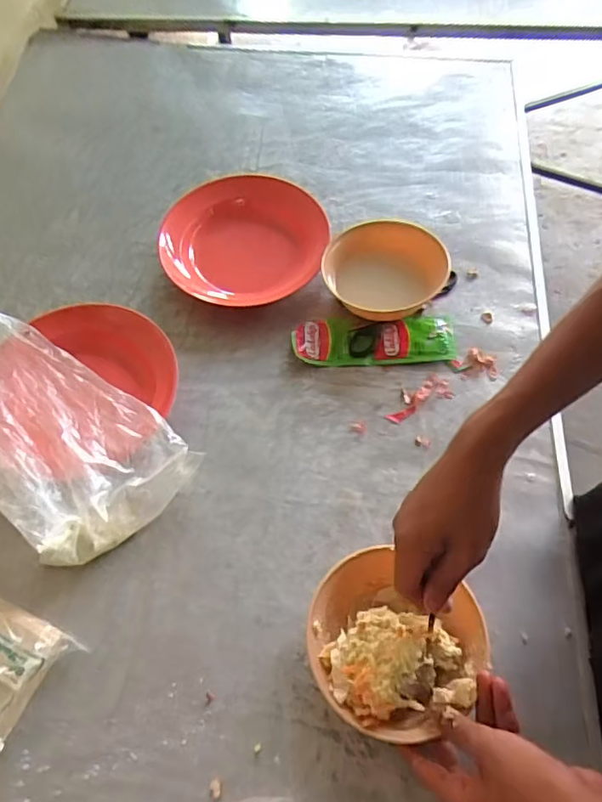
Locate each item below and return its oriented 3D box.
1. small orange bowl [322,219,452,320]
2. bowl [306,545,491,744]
[{"bbox_3d":[0.101,-0.155,0.659,0.132,0.046,0.139,0,59,1],"label":"small orange bowl"},{"bbox_3d":[0.075,0.204,0.462,0.138,0.065,0.133,0,59,1],"label":"bowl"}]

